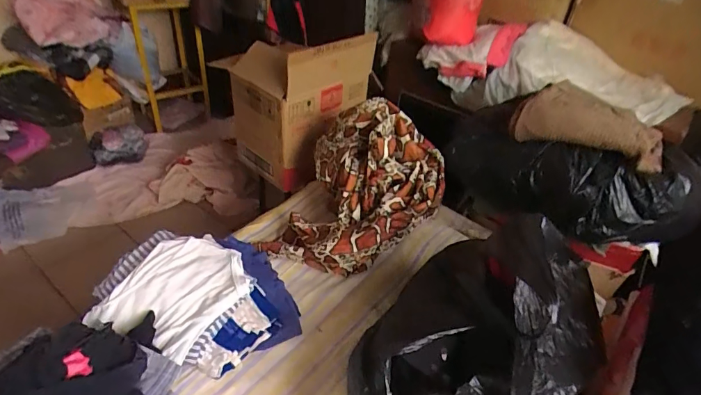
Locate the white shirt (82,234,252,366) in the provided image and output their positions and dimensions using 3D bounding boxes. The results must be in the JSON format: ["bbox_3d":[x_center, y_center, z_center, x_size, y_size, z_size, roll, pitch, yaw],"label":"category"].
[{"bbox_3d":[-0.333,0.184,0.797,0.215,0.074,0.259,28,42,27],"label":"white shirt"}]

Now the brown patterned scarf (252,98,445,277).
[{"bbox_3d":[0.018,-0.003,0.954,0.335,0.307,0.317,22,40,21],"label":"brown patterned scarf"}]

